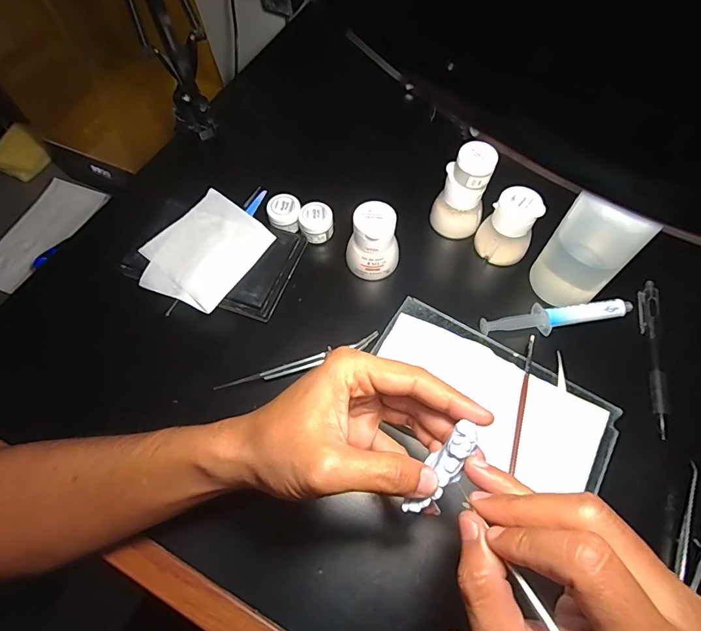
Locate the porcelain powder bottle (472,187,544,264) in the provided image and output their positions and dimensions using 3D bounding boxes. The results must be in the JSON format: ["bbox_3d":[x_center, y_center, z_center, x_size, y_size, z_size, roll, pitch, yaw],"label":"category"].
[{"bbox_3d":[0.148,-0.083,0.393,0.047,0.061,0.041,25,68,13],"label":"porcelain powder bottle"}]

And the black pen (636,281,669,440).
[{"bbox_3d":[0.261,0.032,0.363,0.015,0.011,0.144,11,65,7],"label":"black pen"}]

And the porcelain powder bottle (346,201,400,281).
[{"bbox_3d":[0.021,-0.065,0.391,0.046,0.070,0.041,-7,64,-1],"label":"porcelain powder bottle"}]

